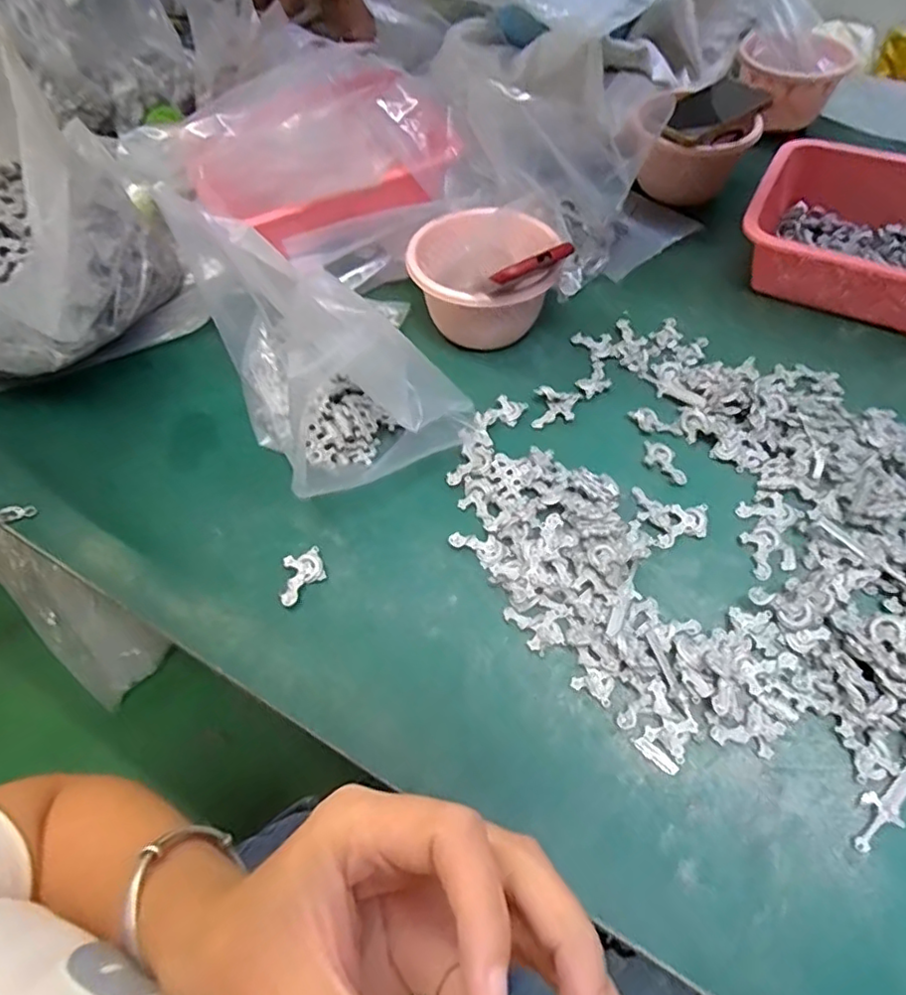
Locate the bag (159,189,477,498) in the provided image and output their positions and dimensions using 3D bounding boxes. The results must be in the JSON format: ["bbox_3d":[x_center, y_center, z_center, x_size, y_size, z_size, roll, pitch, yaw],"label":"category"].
[{"bbox_3d":[-0.125,-0.166,0.560,0.182,0.154,0.364,-27,58,-15],"label":"bag"}]

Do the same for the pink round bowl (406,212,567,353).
[{"bbox_3d":[0.026,-0.212,0.614,0.122,0.097,0.133,-10,55,-4],"label":"pink round bowl"}]

